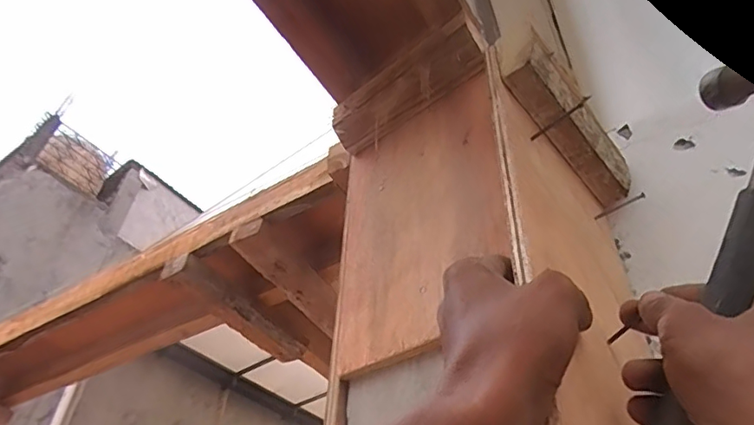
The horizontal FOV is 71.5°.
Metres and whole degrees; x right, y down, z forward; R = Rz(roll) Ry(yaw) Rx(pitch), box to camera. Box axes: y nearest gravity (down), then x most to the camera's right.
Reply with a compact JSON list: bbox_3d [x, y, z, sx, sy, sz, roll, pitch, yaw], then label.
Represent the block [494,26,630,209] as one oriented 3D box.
[{"bbox_3d":[0.169,-0.079,0.459,0.040,0.053,0.180,-31,-53,29],"label":"block"}]

